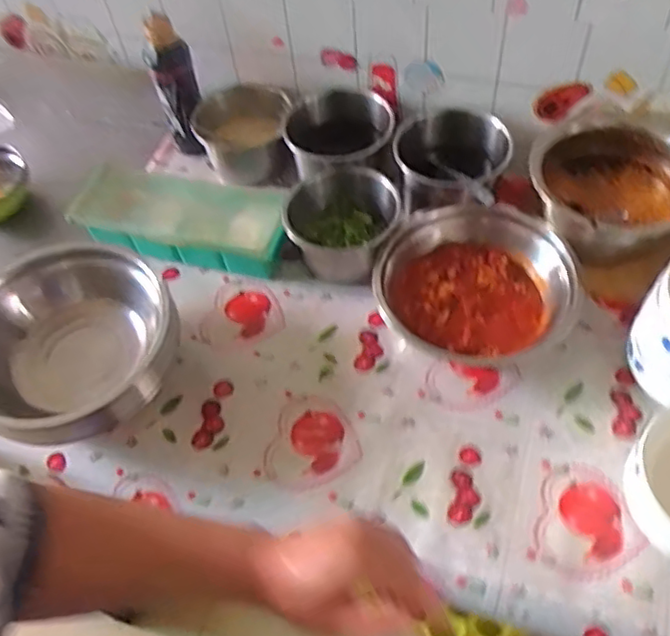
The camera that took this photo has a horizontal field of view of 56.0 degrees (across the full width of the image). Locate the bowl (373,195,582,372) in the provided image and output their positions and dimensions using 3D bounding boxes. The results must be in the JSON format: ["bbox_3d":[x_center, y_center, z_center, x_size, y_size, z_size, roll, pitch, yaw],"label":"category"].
[{"bbox_3d":[0.164,-0.046,0.780,0.200,0.095,0.214,-3,54,4],"label":"bowl"}]

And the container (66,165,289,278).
[{"bbox_3d":[-0.208,-0.137,0.892,0.303,0.075,0.142,8,55,11],"label":"container"}]

